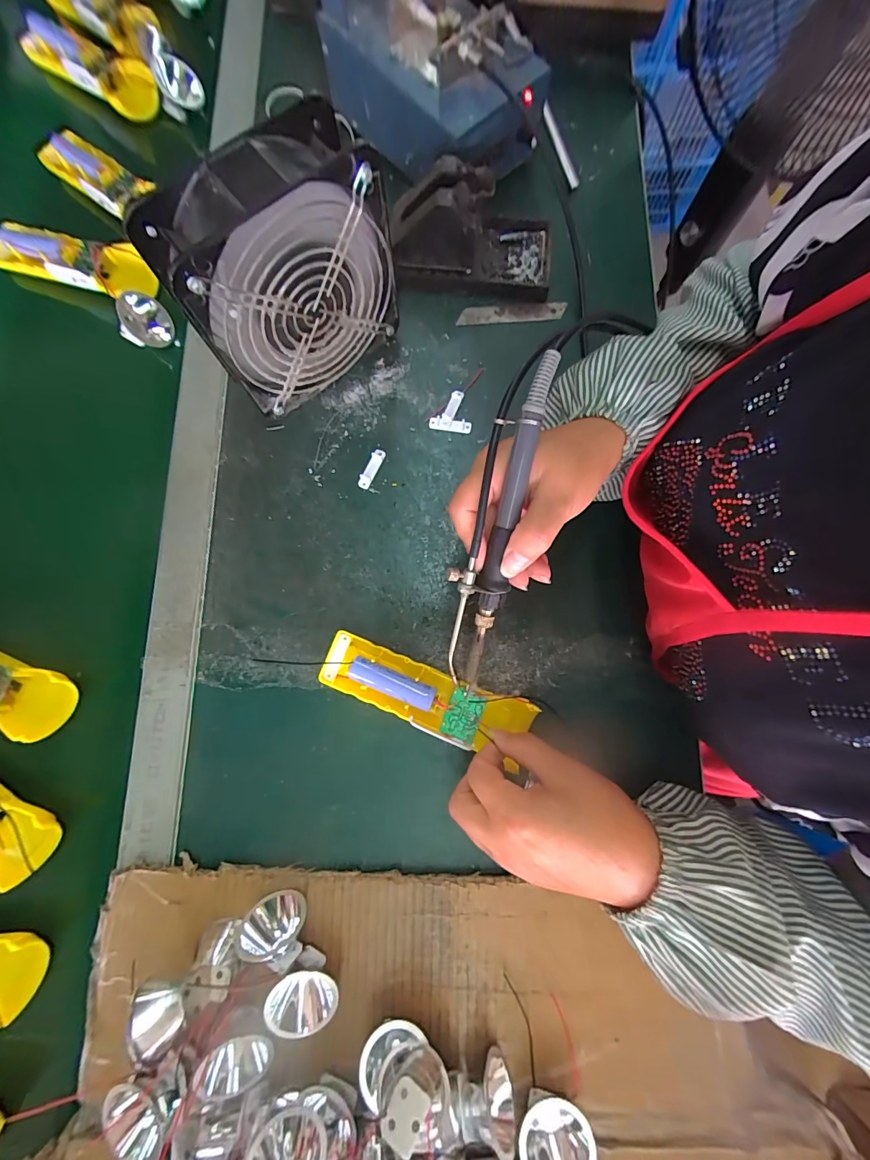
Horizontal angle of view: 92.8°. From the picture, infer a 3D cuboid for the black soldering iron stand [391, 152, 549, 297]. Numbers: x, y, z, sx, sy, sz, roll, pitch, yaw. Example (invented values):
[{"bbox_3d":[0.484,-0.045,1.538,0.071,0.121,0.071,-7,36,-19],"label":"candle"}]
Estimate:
[{"bbox_3d":[0.035,-0.313,0.366,0.142,0.069,0.080,4,79,1],"label":"black soldering iron stand"}]

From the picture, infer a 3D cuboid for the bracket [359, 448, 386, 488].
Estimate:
[{"bbox_3d":[-0.055,-0.097,0.359,0.011,0.005,0.037,25,80,5],"label":"bracket"}]

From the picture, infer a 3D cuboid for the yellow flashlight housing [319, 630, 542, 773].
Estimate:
[{"bbox_3d":[-0.008,0.085,0.305,0.160,0.020,0.045,19,80,7],"label":"yellow flashlight housing"}]

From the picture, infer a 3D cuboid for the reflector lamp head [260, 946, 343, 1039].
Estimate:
[{"bbox_3d":[-0.085,0.272,0.270,0.040,0.036,0.040,0,79,1],"label":"reflector lamp head"}]

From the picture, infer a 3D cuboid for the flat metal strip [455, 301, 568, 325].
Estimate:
[{"bbox_3d":[0.072,-0.251,0.390,0.100,0.006,0.015,-4,79,0],"label":"flat metal strip"}]

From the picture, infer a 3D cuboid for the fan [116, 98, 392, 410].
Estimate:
[{"bbox_3d":[-0.106,-0.215,0.307,0.147,0.152,0.060,-42,81,-7],"label":"fan"}]

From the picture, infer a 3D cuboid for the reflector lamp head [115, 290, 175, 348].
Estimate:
[{"bbox_3d":[-0.268,-0.238,0.380,0.042,0.029,0.052,-39,81,-7],"label":"reflector lamp head"}]

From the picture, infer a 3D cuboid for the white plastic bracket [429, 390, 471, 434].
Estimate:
[{"bbox_3d":[0.016,-0.151,0.369,0.037,0.006,0.036,8,79,2],"label":"white plastic bracket"}]

